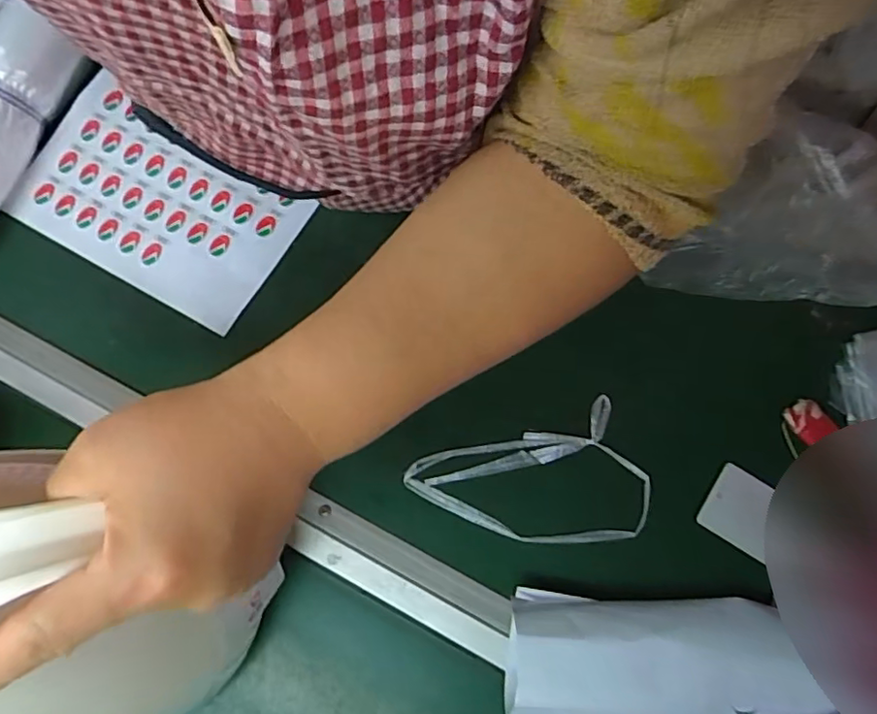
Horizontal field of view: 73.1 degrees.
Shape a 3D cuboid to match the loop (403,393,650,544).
[{"bbox_3d":[0.066,0.097,0.418,0.158,0.008,0.097,-20,74,-4],"label":"loop"}]

